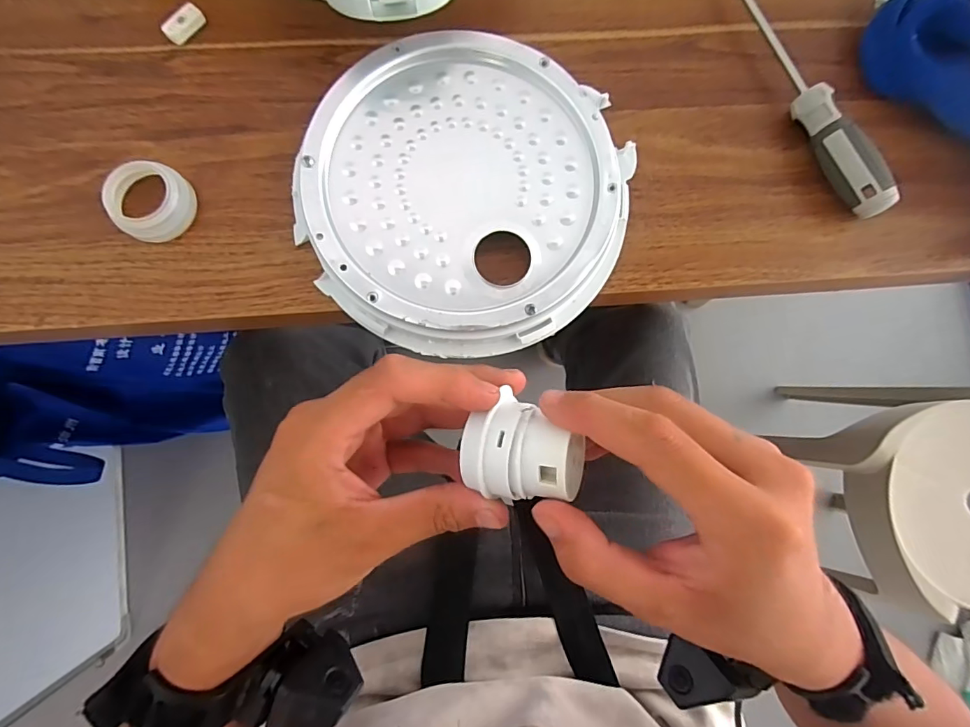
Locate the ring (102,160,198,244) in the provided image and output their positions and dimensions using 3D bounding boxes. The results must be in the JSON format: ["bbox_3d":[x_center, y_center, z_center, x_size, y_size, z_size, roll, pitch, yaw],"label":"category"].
[{"bbox_3d":[-0.195,-0.094,0.274,0.040,0.019,0.043,1,81,-3],"label":"ring"}]

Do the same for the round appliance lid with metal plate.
[{"bbox_3d":[-0.010,-0.101,0.283,0.187,0.020,0.187,1,81,-3],"label":"round appliance lid with metal plate"}]

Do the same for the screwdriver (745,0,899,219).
[{"bbox_3d":[0.204,-0.176,0.305,0.021,0.025,0.182,-24,83,-7],"label":"screwdriver"}]

